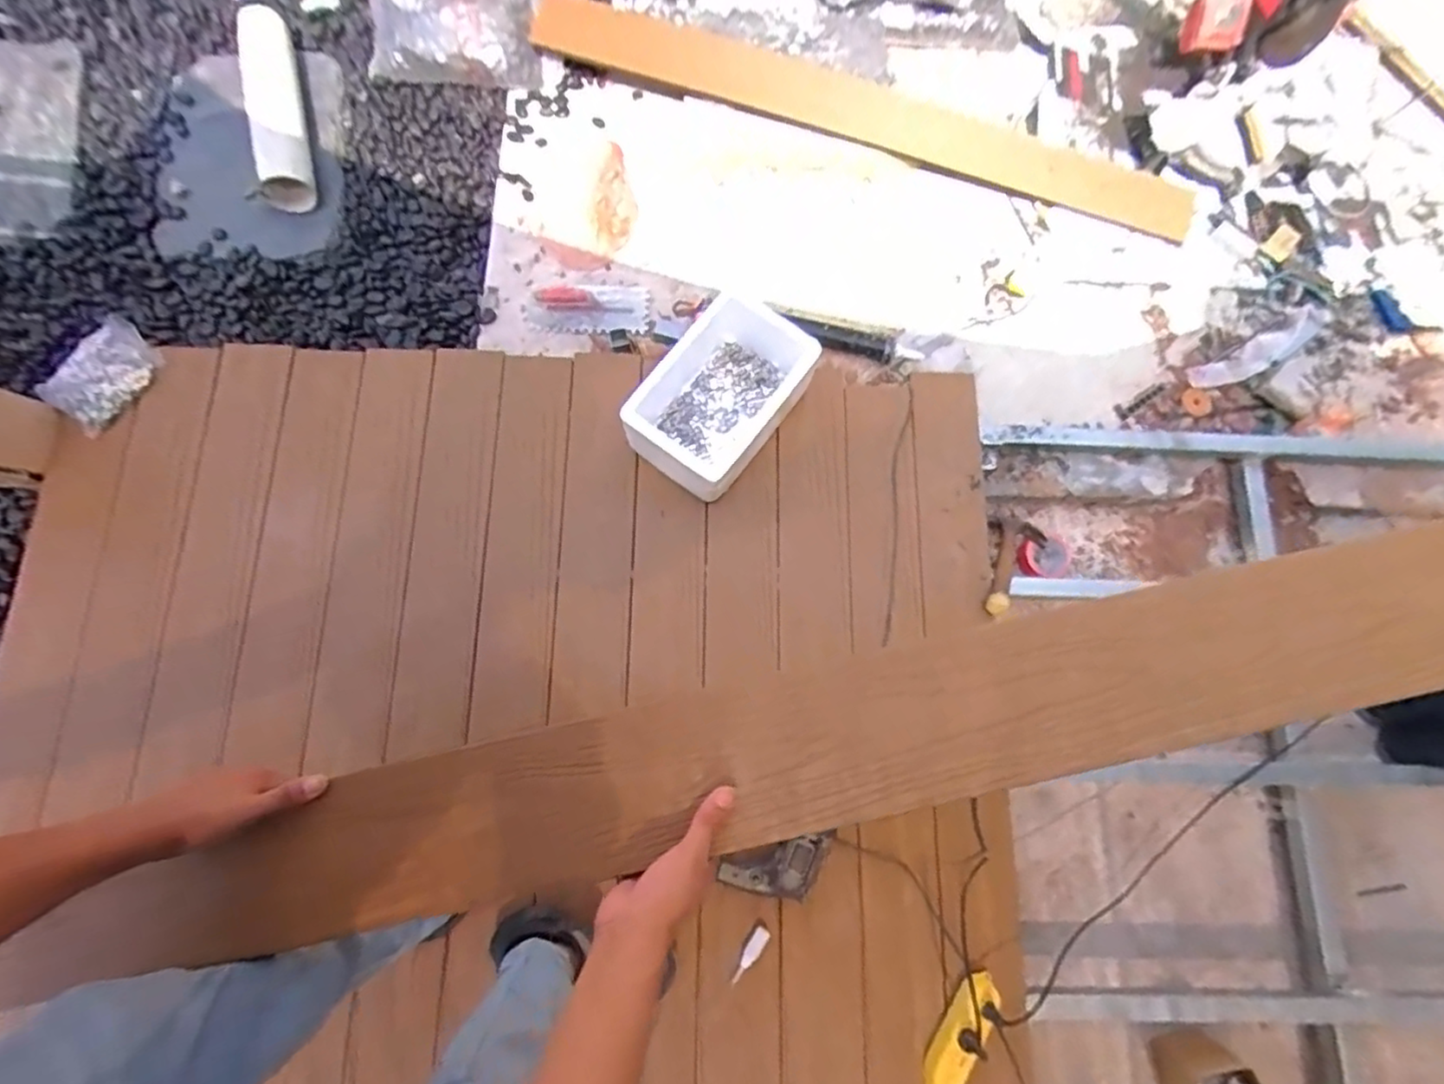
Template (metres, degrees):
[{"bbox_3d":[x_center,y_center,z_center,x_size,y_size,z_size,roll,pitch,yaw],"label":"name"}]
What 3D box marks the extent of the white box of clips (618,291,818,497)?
[{"bbox_3d":[0.009,-0.290,1.280,0.243,0.167,0.391,34,78,5],"label":"white box of clips"}]

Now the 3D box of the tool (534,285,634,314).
[{"bbox_3d":[-0.322,-0.567,1.518,0.219,0.035,0.041,7,75,-13],"label":"tool"}]

